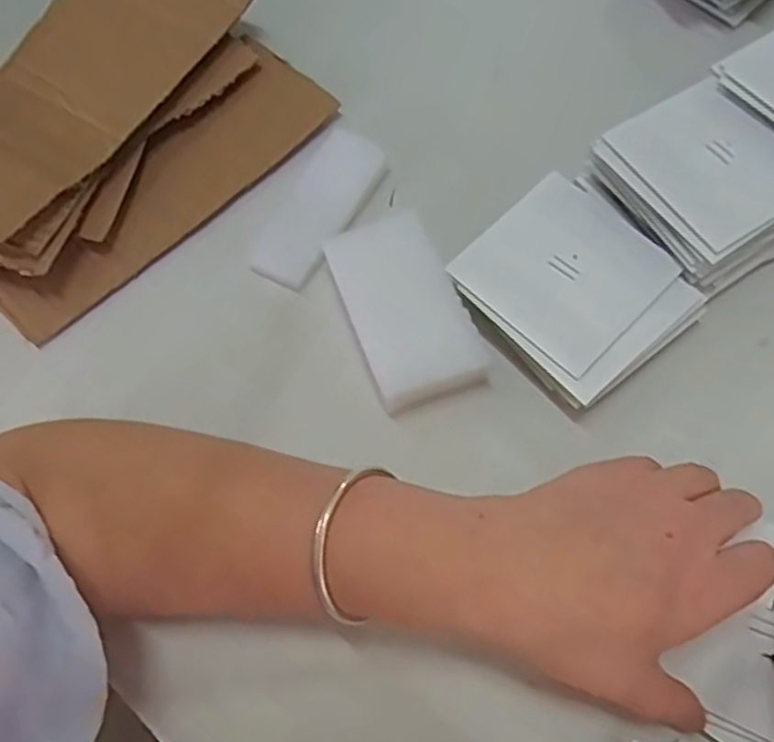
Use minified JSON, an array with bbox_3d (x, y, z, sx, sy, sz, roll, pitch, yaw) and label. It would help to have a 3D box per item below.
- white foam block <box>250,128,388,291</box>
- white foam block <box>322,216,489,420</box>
[{"bbox_3d":[-0.037,-0.095,0.418,0.039,0.011,0.104,26,69,12],"label":"white foam block"},{"bbox_3d":[0.009,-0.032,0.385,0.057,0.020,0.100,-20,67,-7],"label":"white foam block"}]

